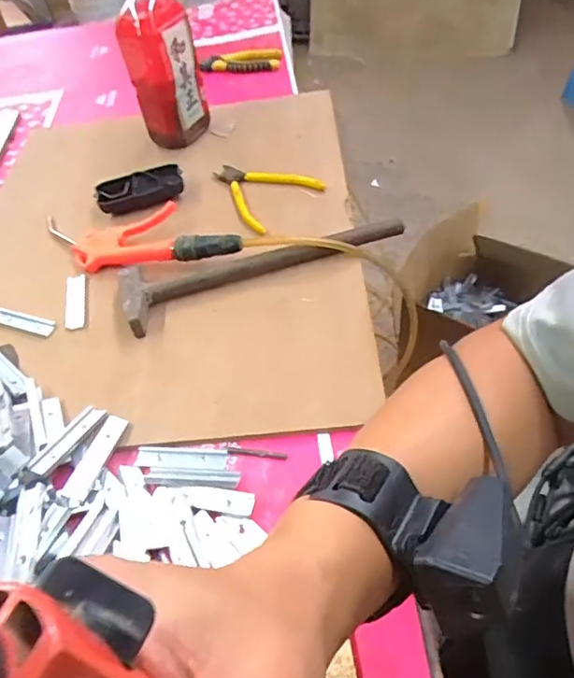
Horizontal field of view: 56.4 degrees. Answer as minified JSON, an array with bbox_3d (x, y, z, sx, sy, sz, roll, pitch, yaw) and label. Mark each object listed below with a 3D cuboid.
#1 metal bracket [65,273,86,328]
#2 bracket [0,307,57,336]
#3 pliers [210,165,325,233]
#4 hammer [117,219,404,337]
[{"bbox_3d":[-0.230,-0.041,0.586,0.021,0.011,0.078,-12,49,-4],"label":"metal bracket"},{"bbox_3d":[-0.283,-0.019,0.576,0.076,0.006,0.020,11,51,15],"label":"bracket"},{"bbox_3d":[-0.034,-0.197,0.683,0.107,0.019,0.129,-34,54,-21],"label":"pliers"},{"bbox_3d":[-0.031,-0.086,0.591,0.305,0.048,0.077,-20,50,-11],"label":"hammer"}]

